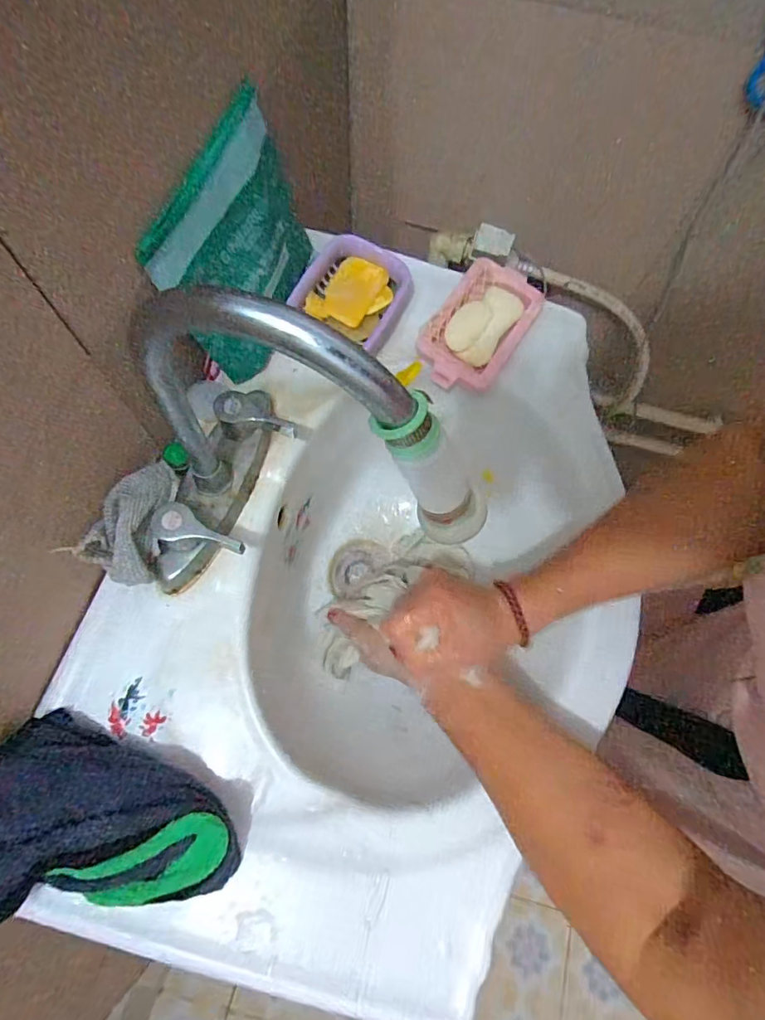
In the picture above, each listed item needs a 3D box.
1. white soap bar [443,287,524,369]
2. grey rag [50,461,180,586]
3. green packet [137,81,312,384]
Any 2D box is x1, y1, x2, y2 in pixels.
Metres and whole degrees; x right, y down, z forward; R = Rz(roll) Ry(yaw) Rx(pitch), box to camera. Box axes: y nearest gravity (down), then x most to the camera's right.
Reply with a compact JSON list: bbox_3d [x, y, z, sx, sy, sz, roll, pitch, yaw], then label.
[{"bbox_3d":[0.099,-0.186,0.494,0.053,0.028,0.091,34,71,9],"label":"white soap bar"},{"bbox_3d":[-0.172,0.005,0.348,0.052,0.033,0.087,23,70,6],"label":"grey rag"},{"bbox_3d":[-0.111,-0.213,0.404,0.049,0.137,0.168,18,70,4],"label":"green packet"}]

